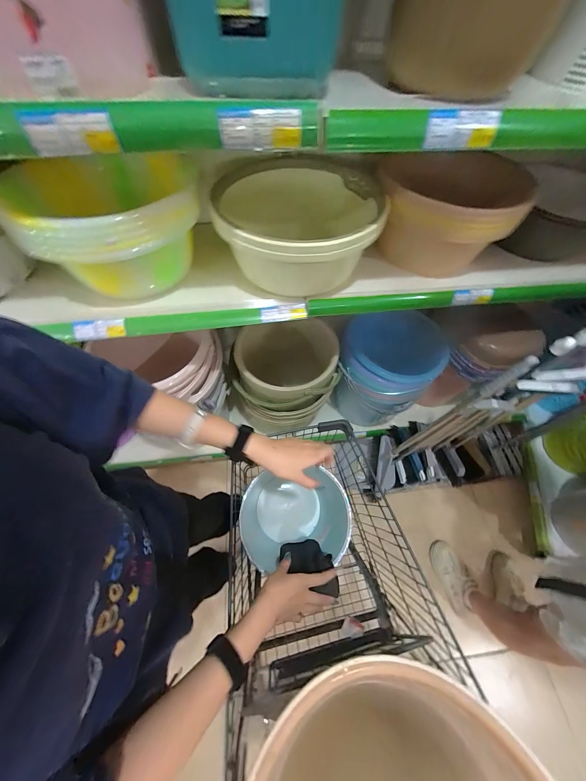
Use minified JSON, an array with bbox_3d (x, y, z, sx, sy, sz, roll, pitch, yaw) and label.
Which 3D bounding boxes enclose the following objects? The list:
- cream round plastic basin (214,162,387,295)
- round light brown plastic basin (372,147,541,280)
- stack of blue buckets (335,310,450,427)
[{"bbox_3d":[0.016,-0.381,0.613,0.359,0.141,0.415,-1,61,-2],"label":"cream round plastic basin"},{"bbox_3d":[0.338,-0.427,0.642,0.264,0.184,0.246,5,61,1],"label":"round light brown plastic basin"},{"bbox_3d":[0.385,-0.066,1.165,0.367,0.484,0.411,20,62,9],"label":"stack of blue buckets"}]

